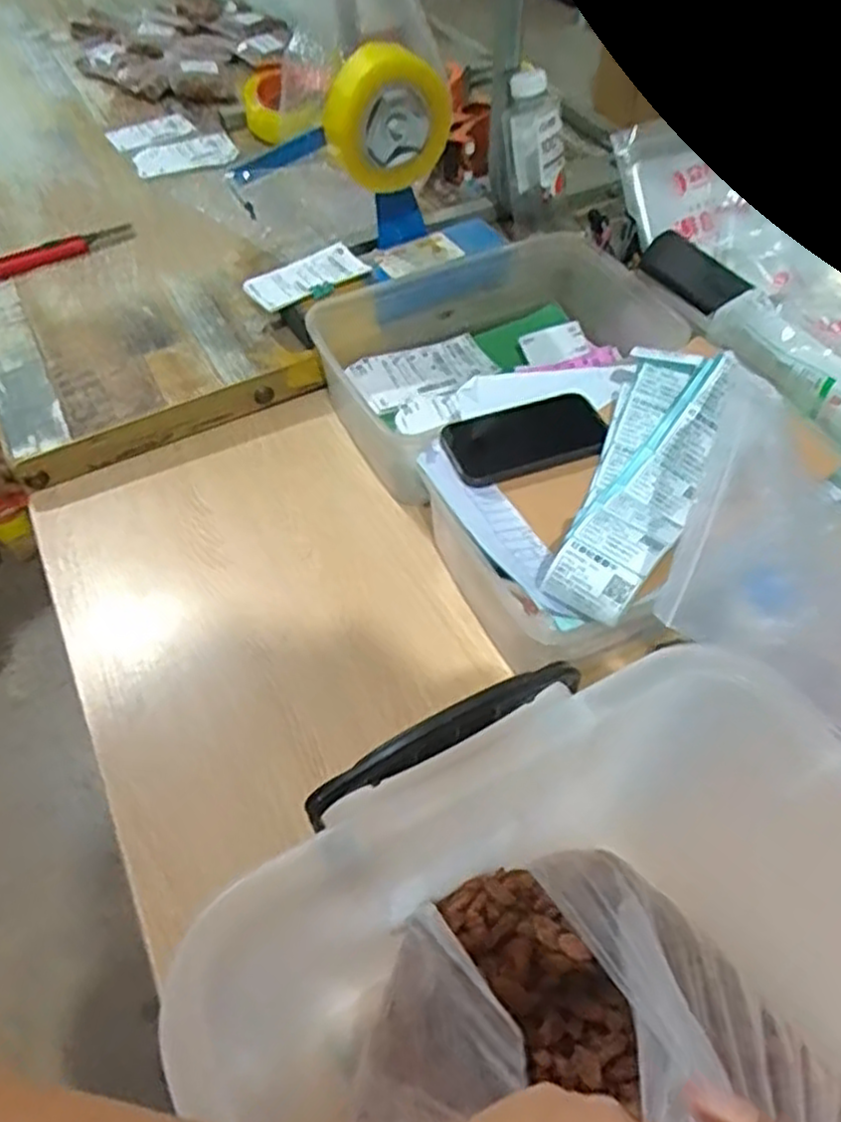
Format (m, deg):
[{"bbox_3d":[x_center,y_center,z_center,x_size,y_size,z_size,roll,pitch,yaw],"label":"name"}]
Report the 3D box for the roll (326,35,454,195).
[{"bbox_3d":[-0.037,-0.454,0.776,0.128,0.123,0.050,-29,58,-19],"label":"roll"}]

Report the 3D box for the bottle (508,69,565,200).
[{"bbox_3d":[0.136,-0.499,0.886,0.043,0.133,0.054,-32,37,-21],"label":"bottle"}]

